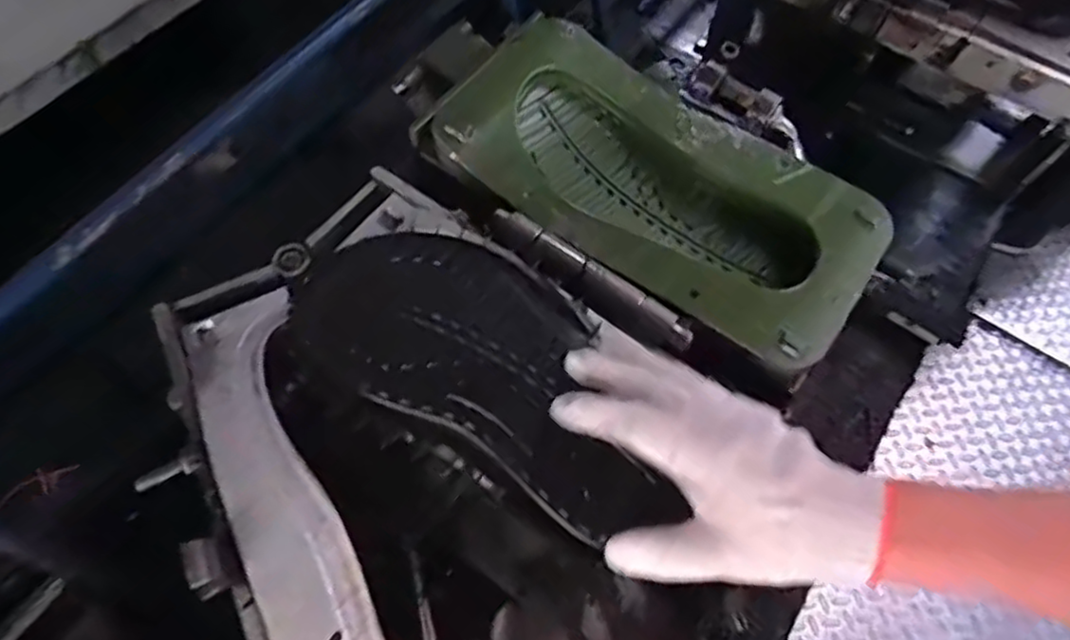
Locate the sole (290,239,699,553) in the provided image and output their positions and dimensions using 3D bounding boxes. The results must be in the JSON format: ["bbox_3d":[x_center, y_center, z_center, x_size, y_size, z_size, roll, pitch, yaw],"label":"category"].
[{"bbox_3d":[-0.028,0.028,0.407,0.257,0.022,0.120,37,68,19],"label":"sole"}]

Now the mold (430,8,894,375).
[{"bbox_3d":[0.089,-0.101,0.517,0.323,0.051,0.164,34,68,14],"label":"mold"}]

